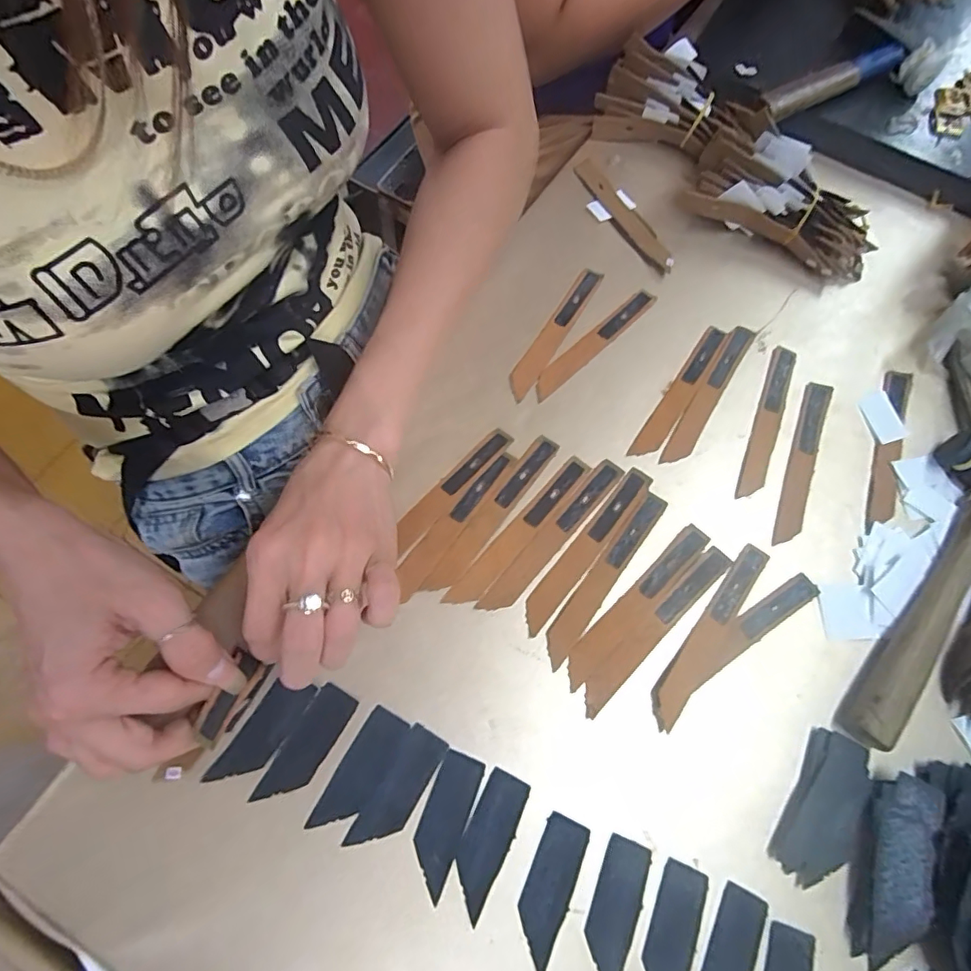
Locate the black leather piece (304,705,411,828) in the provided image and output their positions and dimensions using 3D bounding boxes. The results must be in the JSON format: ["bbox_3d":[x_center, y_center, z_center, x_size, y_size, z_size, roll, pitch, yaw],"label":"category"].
[{"bbox_3d":[-0.068,0.152,0.279,0.022,0.004,0.063,31,72,9],"label":"black leather piece"}]

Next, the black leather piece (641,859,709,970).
[{"bbox_3d":[0.094,0.226,0.261,0.024,0.004,0.063,24,71,6],"label":"black leather piece"}]

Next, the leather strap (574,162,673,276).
[{"bbox_3d":[0.110,-0.218,0.422,0.020,0.004,0.123,-33,75,-4],"label":"leather strap"}]

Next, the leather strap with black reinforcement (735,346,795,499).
[{"bbox_3d":[0.197,-0.046,0.366,0.019,0.004,0.124,23,70,6],"label":"leather strap with black reinforcement"}]

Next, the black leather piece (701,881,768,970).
[{"bbox_3d":[0.122,0.237,0.259,0.024,0.004,0.064,27,71,7],"label":"black leather piece"}]

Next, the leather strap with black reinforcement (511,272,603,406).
[{"bbox_3d":[0.051,-0.113,0.383,0.018,0.005,0.123,31,72,9],"label":"leather strap with black reinforcement"}]

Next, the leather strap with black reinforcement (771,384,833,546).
[{"bbox_3d":[0.216,-0.017,0.355,0.018,0.004,0.124,21,70,6],"label":"leather strap with black reinforcement"}]

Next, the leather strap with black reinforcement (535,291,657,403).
[{"bbox_3d":[0.079,-0.105,0.383,0.122,0.004,0.017,-41,76,-15],"label":"leather strap with black reinforcement"}]

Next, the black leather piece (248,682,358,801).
[{"bbox_3d":[-0.096,0.140,0.281,0.022,0.004,0.063,30,71,9],"label":"black leather piece"}]

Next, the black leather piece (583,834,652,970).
[{"bbox_3d":[0.065,0.215,0.264,0.023,0.004,0.063,22,70,6],"label":"black leather piece"}]

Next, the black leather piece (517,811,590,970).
[{"bbox_3d":[0.033,0.204,0.265,0.024,0.004,0.063,23,71,6],"label":"black leather piece"}]

